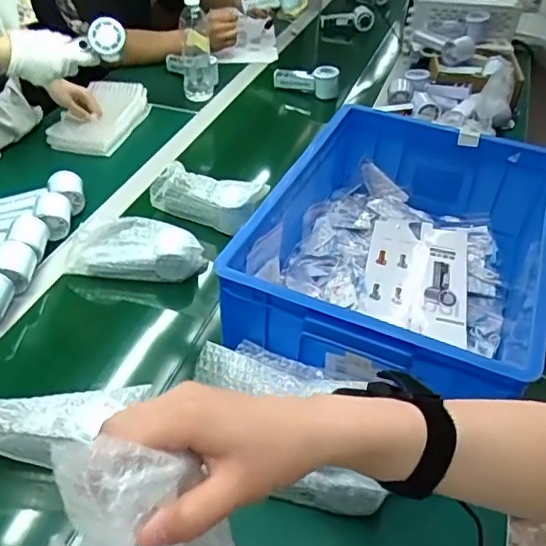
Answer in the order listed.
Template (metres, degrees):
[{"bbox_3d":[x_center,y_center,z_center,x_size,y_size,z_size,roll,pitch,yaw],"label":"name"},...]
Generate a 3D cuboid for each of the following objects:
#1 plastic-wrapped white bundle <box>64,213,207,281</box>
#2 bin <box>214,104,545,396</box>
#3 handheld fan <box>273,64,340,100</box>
[{"bbox_3d":[-0.203,-0.038,0.837,0.196,0.071,0.065,4,43,-1],"label":"plastic-wrapped white bundle"},{"bbox_3d":[0.172,-0.036,0.759,0.373,0.144,0.446,20,45,16],"label":"bin"},{"bbox_3d":[0.077,-0.455,1.318,0.169,0.075,0.052,19,45,15],"label":"handheld fan"}]

